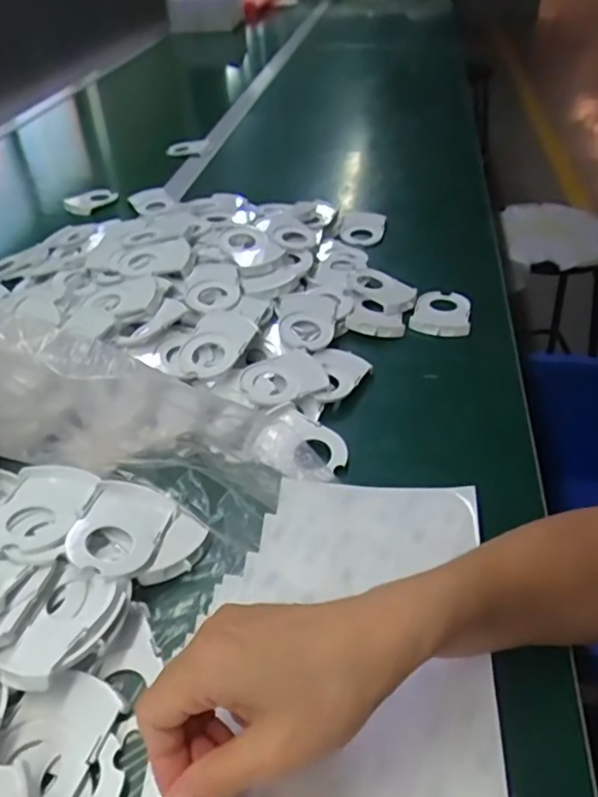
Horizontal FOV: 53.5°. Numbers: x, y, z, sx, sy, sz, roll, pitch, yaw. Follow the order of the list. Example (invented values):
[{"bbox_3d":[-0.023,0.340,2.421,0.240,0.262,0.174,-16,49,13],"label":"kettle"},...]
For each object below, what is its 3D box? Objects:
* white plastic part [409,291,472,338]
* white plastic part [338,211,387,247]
[{"bbox_3d":[0.147,-0.090,0.619,0.059,0.013,0.072,6,42,10],"label":"white plastic part"},{"bbox_3d":[0.083,-0.224,0.784,0.057,0.017,0.083,6,42,10],"label":"white plastic part"}]

